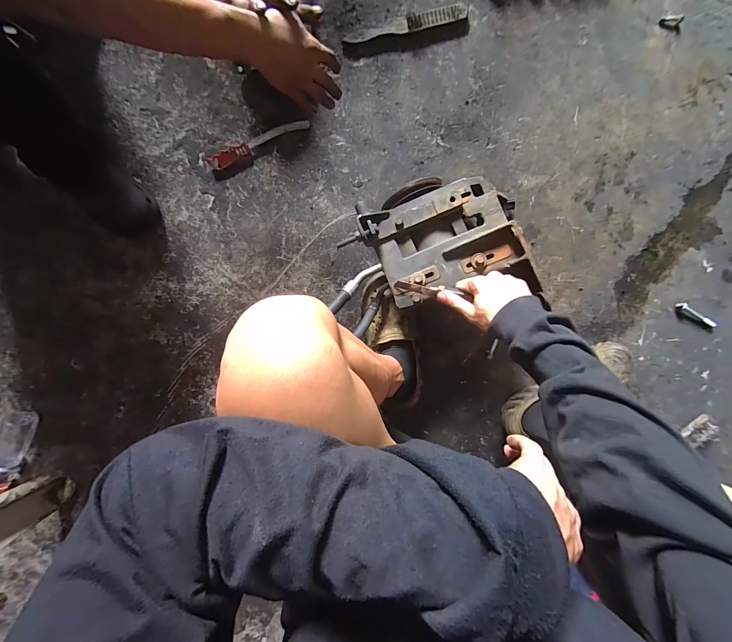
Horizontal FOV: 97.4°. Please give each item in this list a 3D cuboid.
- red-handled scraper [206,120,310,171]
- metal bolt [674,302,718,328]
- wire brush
[{"bbox_3d":[-0.234,-0.376,0.688,0.235,0.023,0.030,-21,96,4],"label":"red-handled scraper"},{"bbox_3d":[0.731,-0.012,0.714,0.086,0.017,0.021,34,96,-3],"label":"metal bolt"},{"bbox_3d":[0.080,-0.609,0.659,0.248,0.022,0.032,-8,96,2],"label":"wire brush"}]

